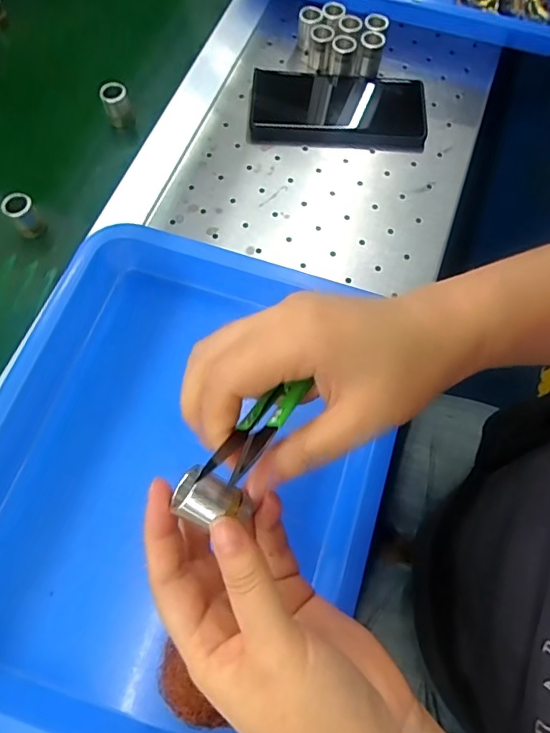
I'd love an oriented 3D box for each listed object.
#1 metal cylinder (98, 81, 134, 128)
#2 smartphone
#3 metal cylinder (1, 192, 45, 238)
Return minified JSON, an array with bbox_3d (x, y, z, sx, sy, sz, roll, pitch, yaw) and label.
[{"bbox_3d":[-0.147,-0.244,0.451,0.024,0.033,0.022,0,68,1],"label":"metal cylinder"},{"bbox_3d":[0.059,-0.246,0.453,0.160,0.015,0.089,1,69,1],"label":"smartphone"},{"bbox_3d":[-0.208,-0.126,0.401,0.022,0.030,0.023,0,68,1],"label":"metal cylinder"}]

